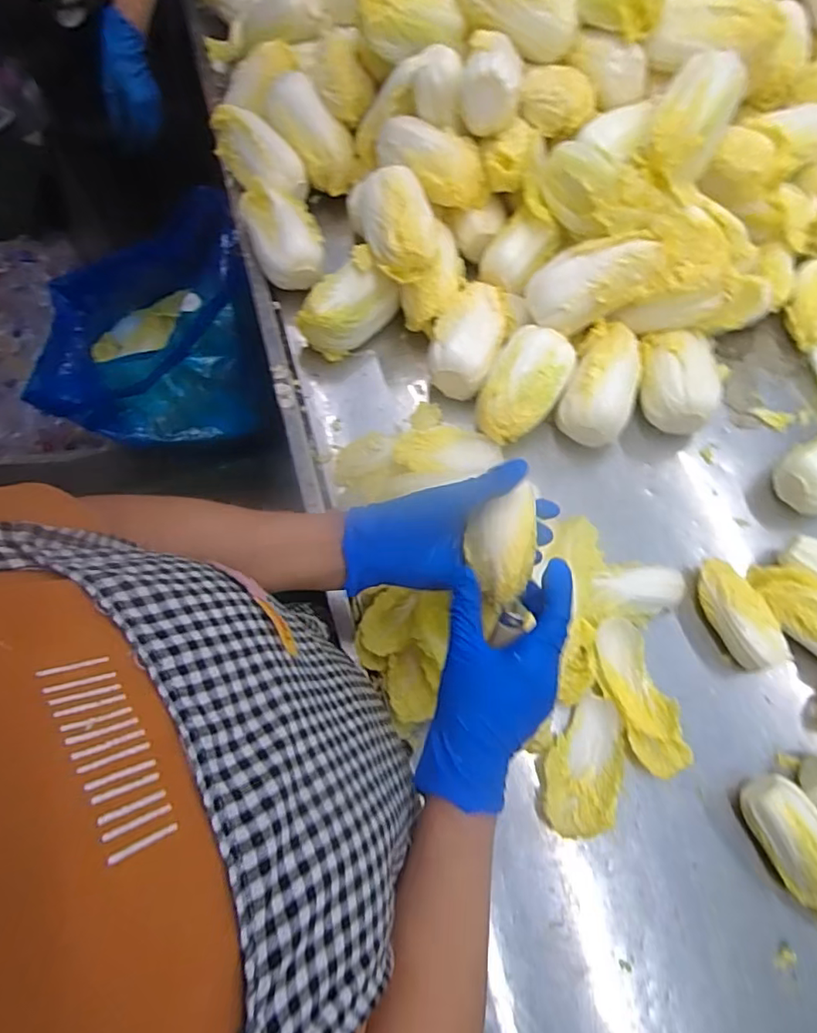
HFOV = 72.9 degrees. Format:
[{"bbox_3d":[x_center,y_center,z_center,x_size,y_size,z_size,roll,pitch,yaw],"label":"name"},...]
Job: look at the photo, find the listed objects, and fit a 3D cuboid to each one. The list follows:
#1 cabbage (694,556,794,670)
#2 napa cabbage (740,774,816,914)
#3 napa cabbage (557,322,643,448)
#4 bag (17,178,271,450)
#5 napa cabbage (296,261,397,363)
[{"bbox_3d":[0.319,0.096,0.543,0.049,0.048,0.109,-23,70,-7],"label":"cabbage"},{"bbox_3d":[0.335,0.283,0.465,0.056,0.056,0.122,-27,70,-8],"label":"napa cabbage"},{"bbox_3d":[0.213,-0.149,0.609,0.076,0.062,0.130,15,71,7],"label":"napa cabbage"},{"bbox_3d":[-0.410,-0.310,0.901,0.319,0.208,0.338,-5,70,0],"label":"bag"},{"bbox_3d":[-0.075,-0.247,0.666,0.113,0.070,0.068,-43,73,-13],"label":"napa cabbage"}]

